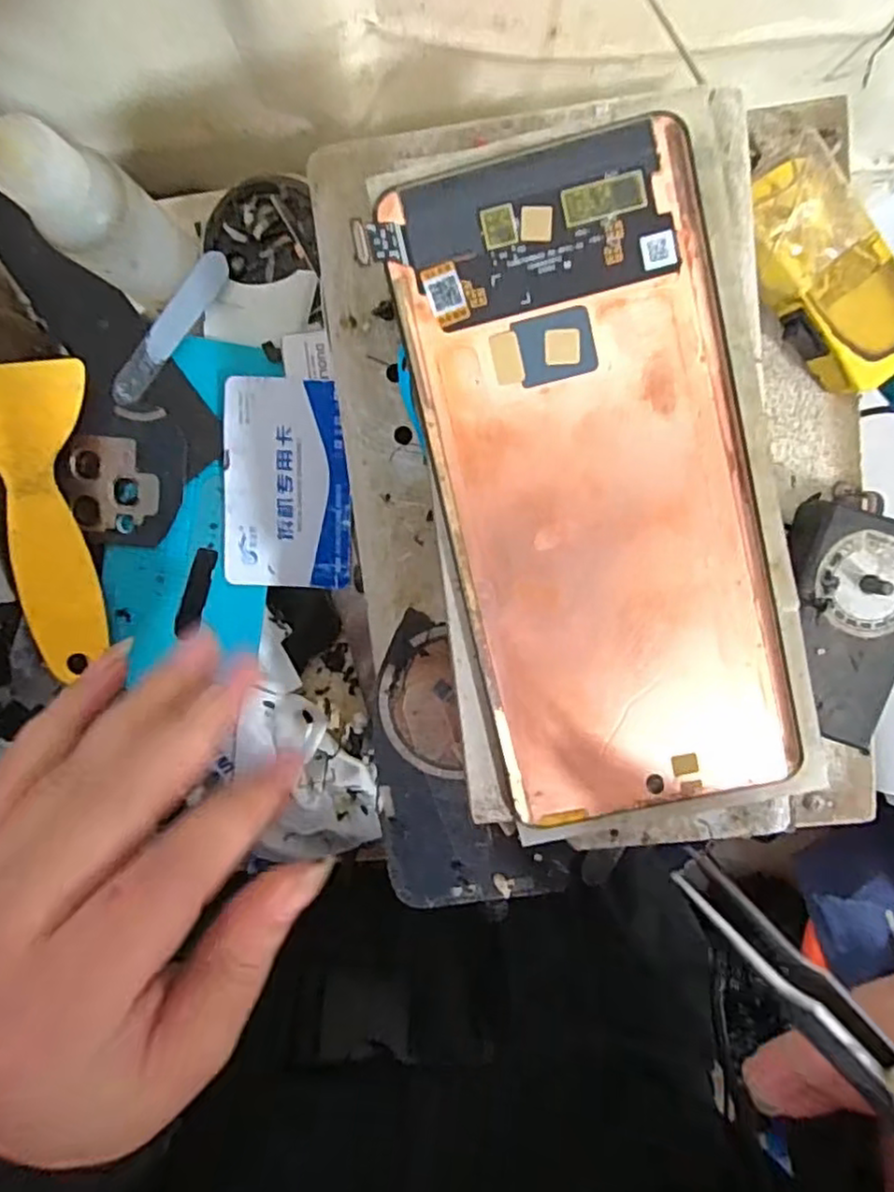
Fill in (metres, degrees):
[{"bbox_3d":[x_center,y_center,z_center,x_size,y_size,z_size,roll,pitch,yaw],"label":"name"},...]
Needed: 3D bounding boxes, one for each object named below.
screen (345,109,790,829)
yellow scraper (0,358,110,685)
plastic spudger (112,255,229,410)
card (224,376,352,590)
[{"bbox_3d":[0.035,-0.025,0.159,0.075,0.008,0.157,-14,93,5],"label":"screen"},{"bbox_3d":[-0.168,-0.030,0.270,0.055,0.006,0.122,-9,105,-10],"label":"yellow scraper"},{"bbox_3d":[-0.114,-0.110,0.272,0.014,0.004,0.072,33,92,-8],"label":"plastic spudger"},{"bbox_3d":[-0.067,-0.046,0.276,0.052,0.004,0.085,3,103,-1],"label":"card"}]

